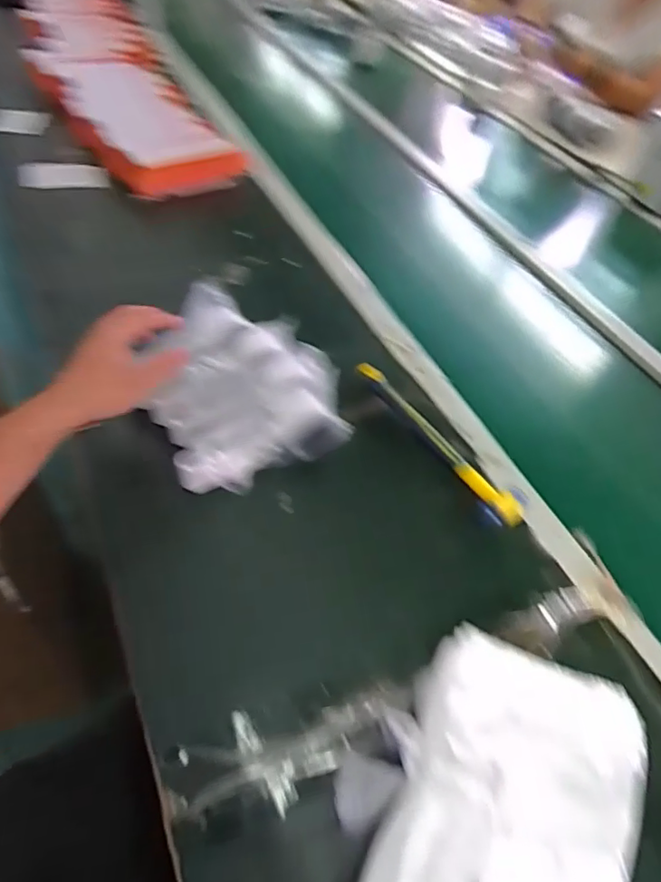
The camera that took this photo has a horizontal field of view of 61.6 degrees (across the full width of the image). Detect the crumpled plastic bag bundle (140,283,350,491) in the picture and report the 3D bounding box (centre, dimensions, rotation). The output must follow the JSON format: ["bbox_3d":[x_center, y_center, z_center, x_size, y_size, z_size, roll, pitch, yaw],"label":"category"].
[{"bbox_3d":[-0.111,-0.072,0.620,0.181,0.069,0.231,-22,56,-19],"label":"crumpled plastic bag bundle"}]

